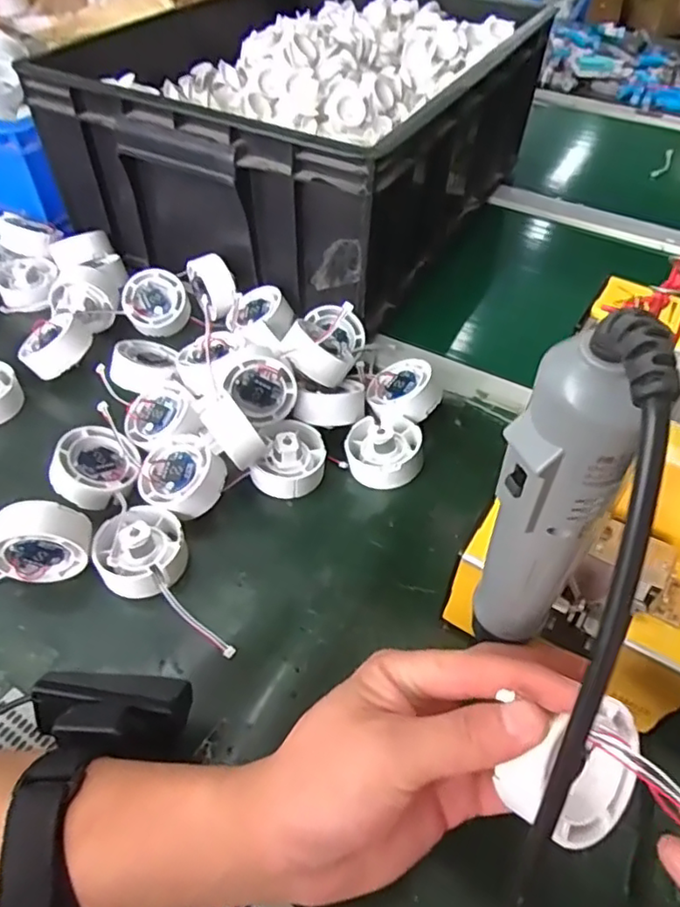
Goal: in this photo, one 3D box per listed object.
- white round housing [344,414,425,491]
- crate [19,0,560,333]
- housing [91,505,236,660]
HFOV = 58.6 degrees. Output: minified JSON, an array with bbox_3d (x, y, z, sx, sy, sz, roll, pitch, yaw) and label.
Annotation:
[{"bbox_3d":[0.032,-0.002,0.438,0.053,0.028,0.060,-1,50,-2],"label":"white round housing"},{"bbox_3d":[-0.025,-0.346,0.642,0.362,0.164,0.443,27,54,20],"label":"crate"},{"bbox_3d":[-0.110,0.080,0.367,0.052,0.032,0.110,-25,55,-21],"label":"housing"}]

